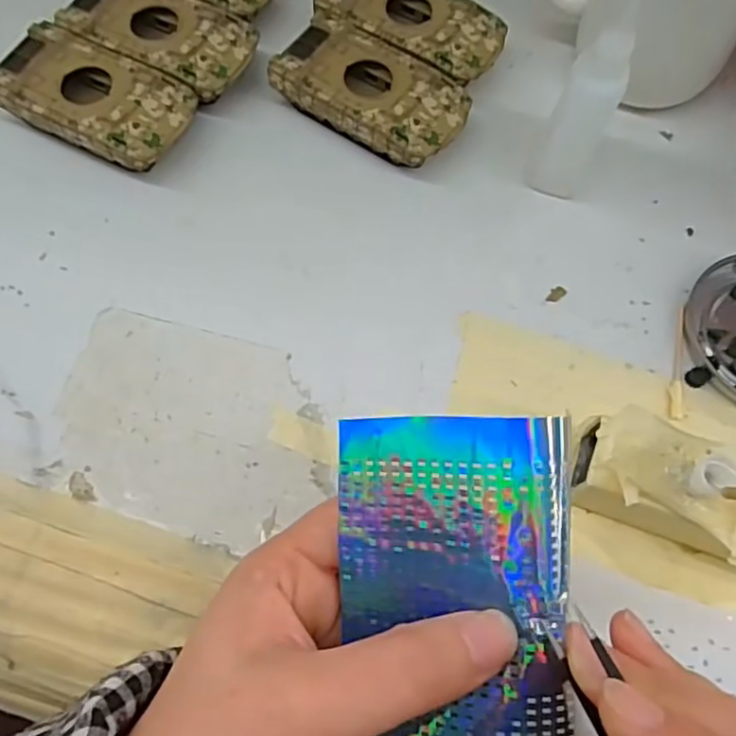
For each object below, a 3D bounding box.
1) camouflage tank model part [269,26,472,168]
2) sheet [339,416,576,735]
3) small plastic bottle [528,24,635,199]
[{"bbox_3d":[0.002,-0.136,0.332,0.094,0.024,0.053,31,71,10],"label":"camouflage tank model part"},{"bbox_3d":[0.024,0.079,0.178,0.063,0.013,0.128,-2,90,13],"label":"sheet"},{"bbox_3d":[0.096,-0.113,0.297,0.025,0.081,0.022,24,70,8],"label":"small plastic bottle"}]

